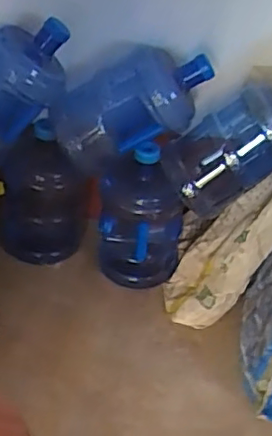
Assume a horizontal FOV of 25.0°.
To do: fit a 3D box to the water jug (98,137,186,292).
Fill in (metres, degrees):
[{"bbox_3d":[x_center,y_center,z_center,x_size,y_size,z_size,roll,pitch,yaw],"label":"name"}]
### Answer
[{"bbox_3d":[0.015,-0.006,1.437,0.195,0.346,0.172,10,36,3],"label":"water jug"}]

